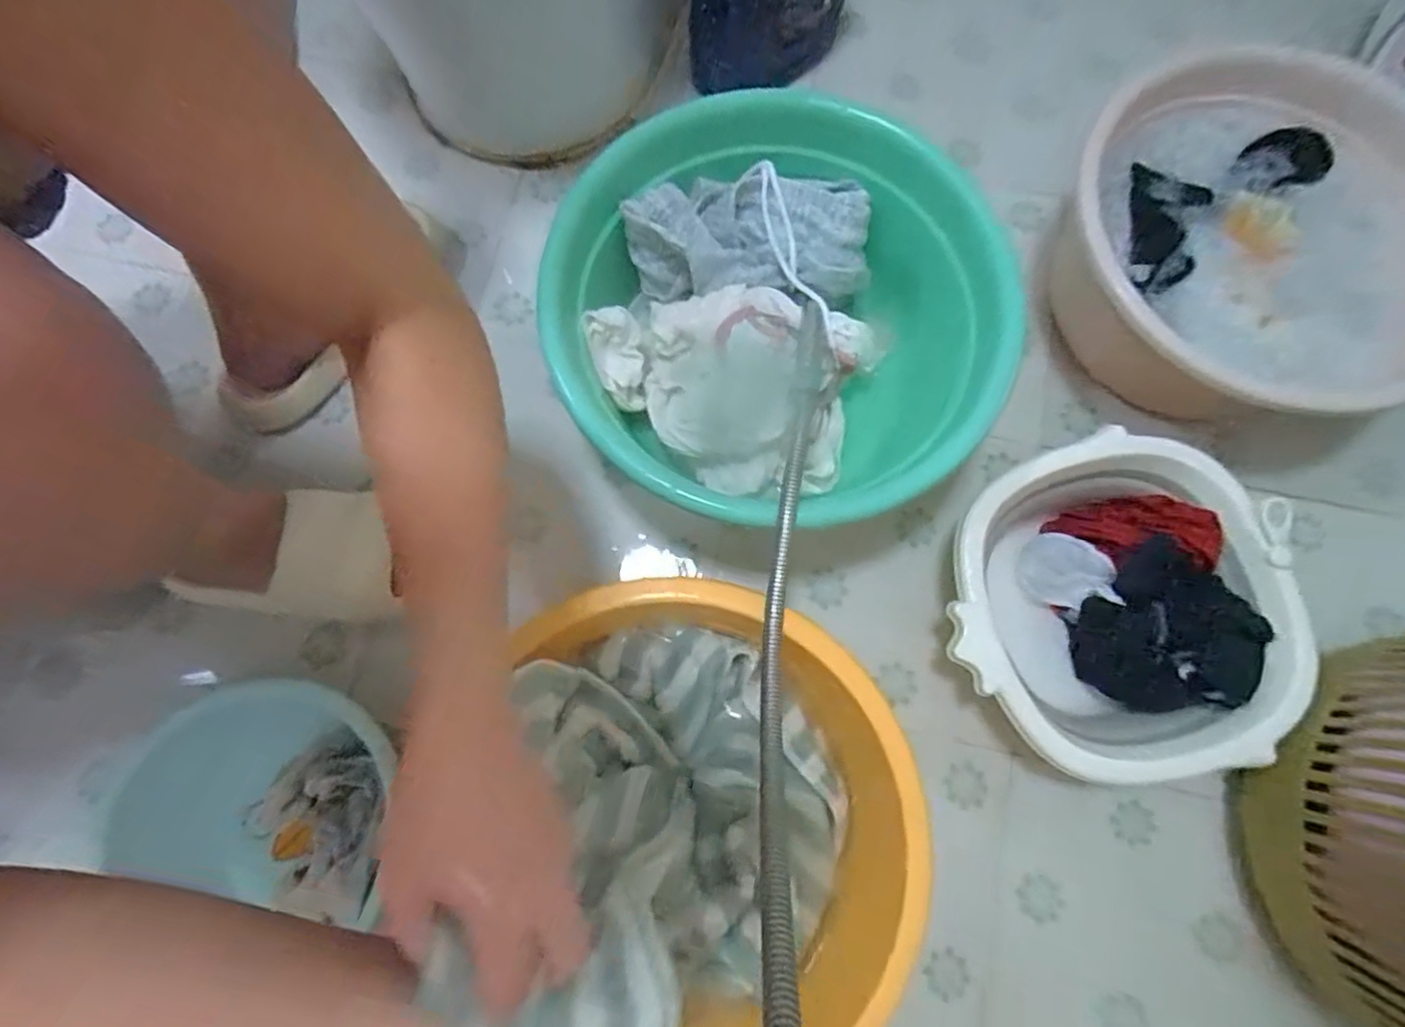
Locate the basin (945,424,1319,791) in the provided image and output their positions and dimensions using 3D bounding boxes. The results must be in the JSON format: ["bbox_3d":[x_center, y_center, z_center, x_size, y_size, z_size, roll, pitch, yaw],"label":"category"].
[{"bbox_3d":[0.348,0.081,0.548,0.277,0.093,0.265,0,78,0],"label":"basin"}]

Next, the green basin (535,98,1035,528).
[{"bbox_3d":[0.073,-0.159,0.573,0.349,0.151,0.379,0,78,0],"label":"green basin"}]

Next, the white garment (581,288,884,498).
[{"bbox_3d":[0.022,-0.118,0.579,0.243,0.120,0.176,17,79,3],"label":"white garment"}]

